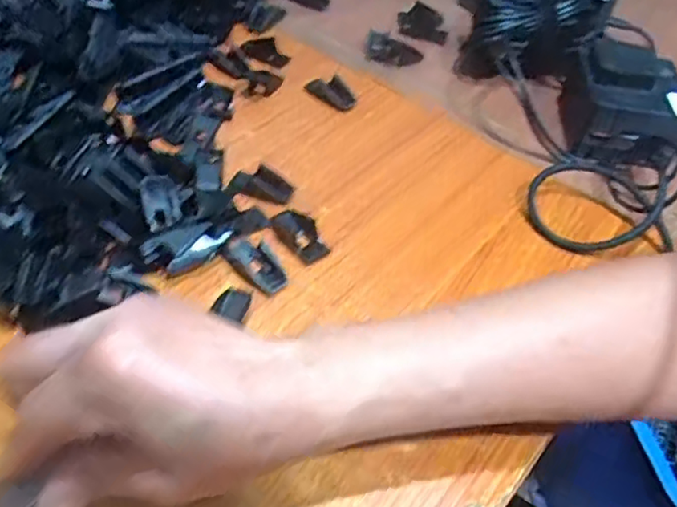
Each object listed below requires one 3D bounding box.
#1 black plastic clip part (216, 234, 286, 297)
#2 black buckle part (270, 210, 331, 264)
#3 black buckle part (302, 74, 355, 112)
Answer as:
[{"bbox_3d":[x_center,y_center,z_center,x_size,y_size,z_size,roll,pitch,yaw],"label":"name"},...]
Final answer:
[{"bbox_3d":[-0.047,0.005,0.355,0.023,0.004,0.045,-32,59,-29],"label":"black plastic clip part"},{"bbox_3d":[-0.023,-0.012,0.372,0.022,0.004,0.040,-26,57,-26],"label":"black buckle part"},{"bbox_3d":[-0.005,-0.120,0.459,0.017,0.011,0.041,-34,60,-30],"label":"black buckle part"}]

